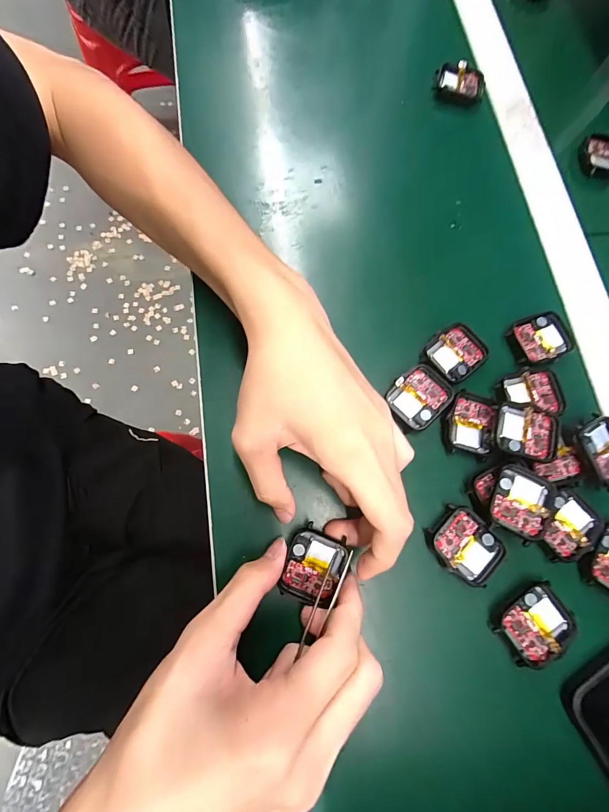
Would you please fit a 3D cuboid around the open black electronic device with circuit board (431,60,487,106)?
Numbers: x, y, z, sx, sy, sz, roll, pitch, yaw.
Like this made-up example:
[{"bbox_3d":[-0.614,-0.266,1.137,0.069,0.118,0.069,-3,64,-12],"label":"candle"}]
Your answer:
[{"bbox_3d":[0.150,-0.313,0.337,0.047,0.015,0.036,20,75,1],"label":"open black electronic device with circuit board"}]

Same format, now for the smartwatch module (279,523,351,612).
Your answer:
[{"bbox_3d":[0.007,0.101,0.219,0.038,0.010,0.043,15,74,3],"label":"smartwatch module"}]

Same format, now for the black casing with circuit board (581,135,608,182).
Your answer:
[{"bbox_3d":[0.275,-0.232,0.323,0.035,0.011,0.038,9,75,-2],"label":"black casing with circuit board"}]

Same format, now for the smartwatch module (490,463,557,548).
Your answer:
[{"bbox_3d":[0.143,0.065,0.231,0.036,0.012,0.046,23,75,2],"label":"smartwatch module"}]

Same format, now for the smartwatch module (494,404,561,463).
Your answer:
[{"bbox_3d":[0.153,0.019,0.243,0.041,0.010,0.035,15,75,0],"label":"smartwatch module"}]

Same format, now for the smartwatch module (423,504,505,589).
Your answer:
[{"bbox_3d":[0.106,0.092,0.231,0.040,0.013,0.046,-34,80,-12],"label":"smartwatch module"}]

